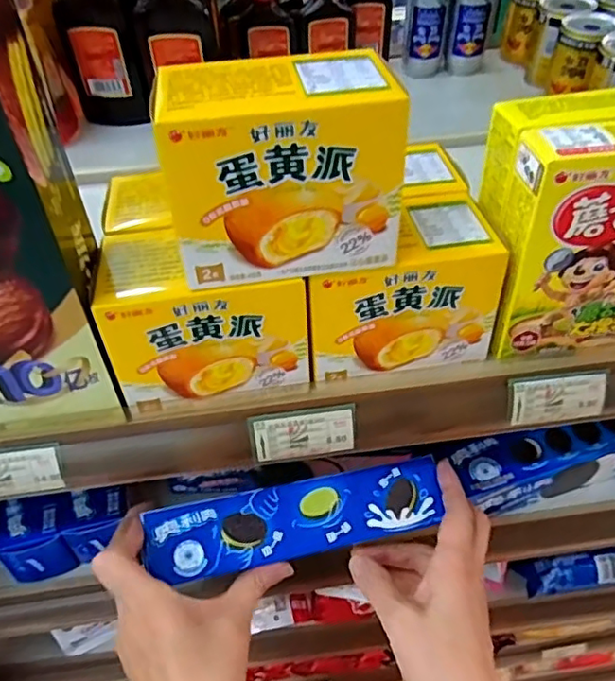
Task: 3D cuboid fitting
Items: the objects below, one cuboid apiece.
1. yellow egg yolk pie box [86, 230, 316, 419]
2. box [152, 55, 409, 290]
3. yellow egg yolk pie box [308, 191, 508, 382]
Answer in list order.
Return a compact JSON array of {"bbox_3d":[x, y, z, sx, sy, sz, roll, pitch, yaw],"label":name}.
[{"bbox_3d":[-0.055,-0.014,0.341,0.108,0.080,0.063,-7,47,-4],"label":"yellow egg yolk pie box"},{"bbox_3d":[-0.013,-0.084,0.290,0.113,0.084,0.065,-6,47,-4],"label":"box"},{"bbox_3d":[0.052,-0.032,0.352,0.105,0.077,0.061,-7,47,-4],"label":"yellow egg yolk pie box"}]

